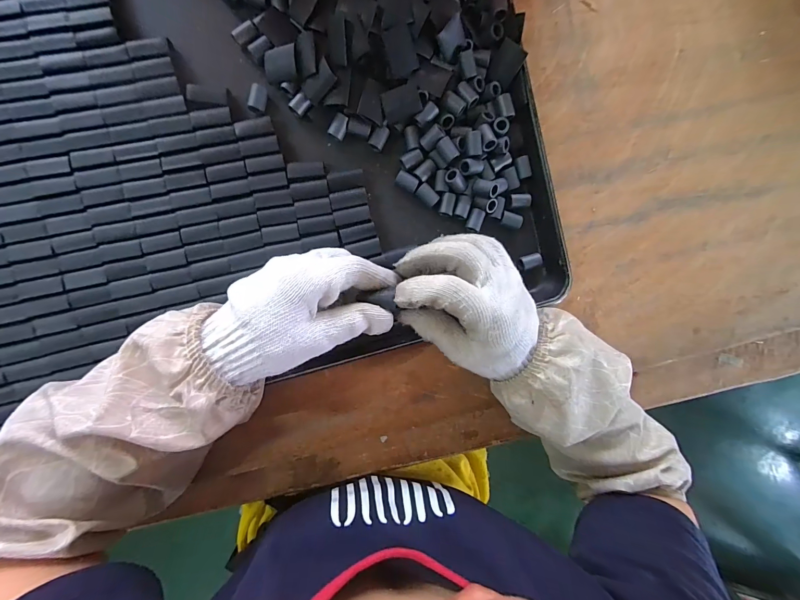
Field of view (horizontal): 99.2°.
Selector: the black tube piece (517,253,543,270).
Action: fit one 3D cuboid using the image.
[{"bbox_3d":[0.125,-0.037,0.330,0.023,0.011,0.013,-18,94,-8],"label":"black tube piece"}]

